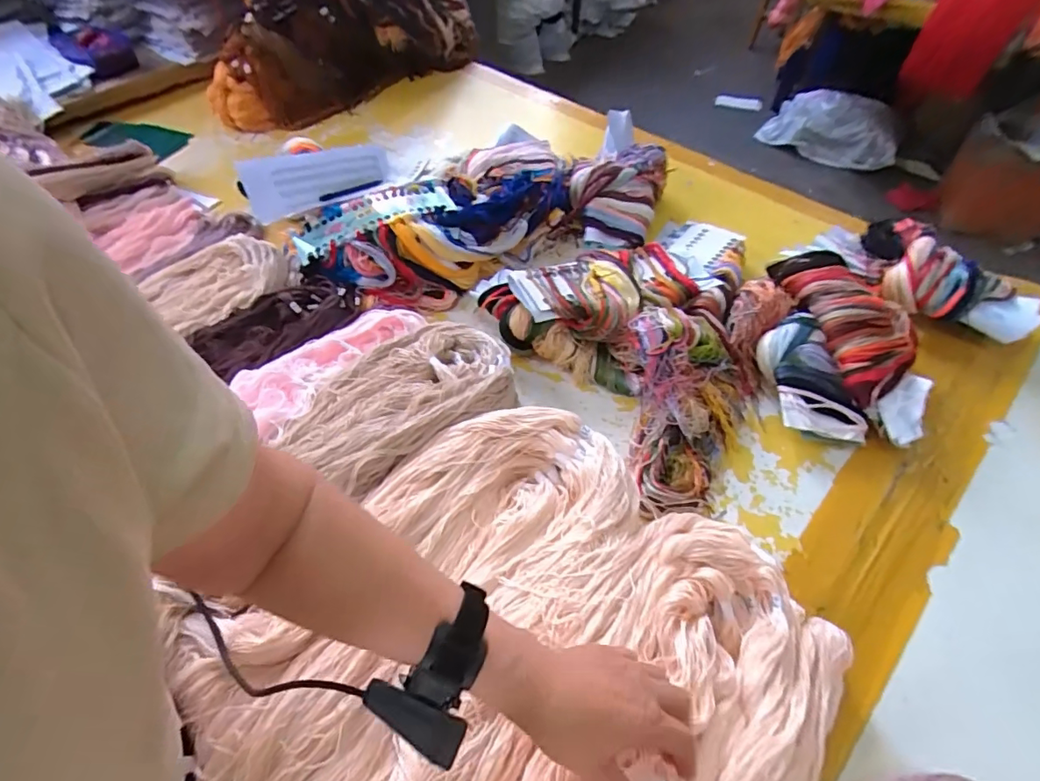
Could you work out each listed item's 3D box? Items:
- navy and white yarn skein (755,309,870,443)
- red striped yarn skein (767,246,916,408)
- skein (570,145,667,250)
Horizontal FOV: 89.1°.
[{"bbox_3d":[0.379,-0.018,0.698,0.099,0.066,0.176,-1,53,0],"label":"navy and white yarn skein"},{"bbox_3d":[0.453,-0.103,0.711,0.128,0.060,0.229,-16,67,-11],"label":"red striped yarn skein"},{"bbox_3d":[0.169,-0.344,0.931,0.155,0.083,0.194,9,53,7],"label":"skein"}]

